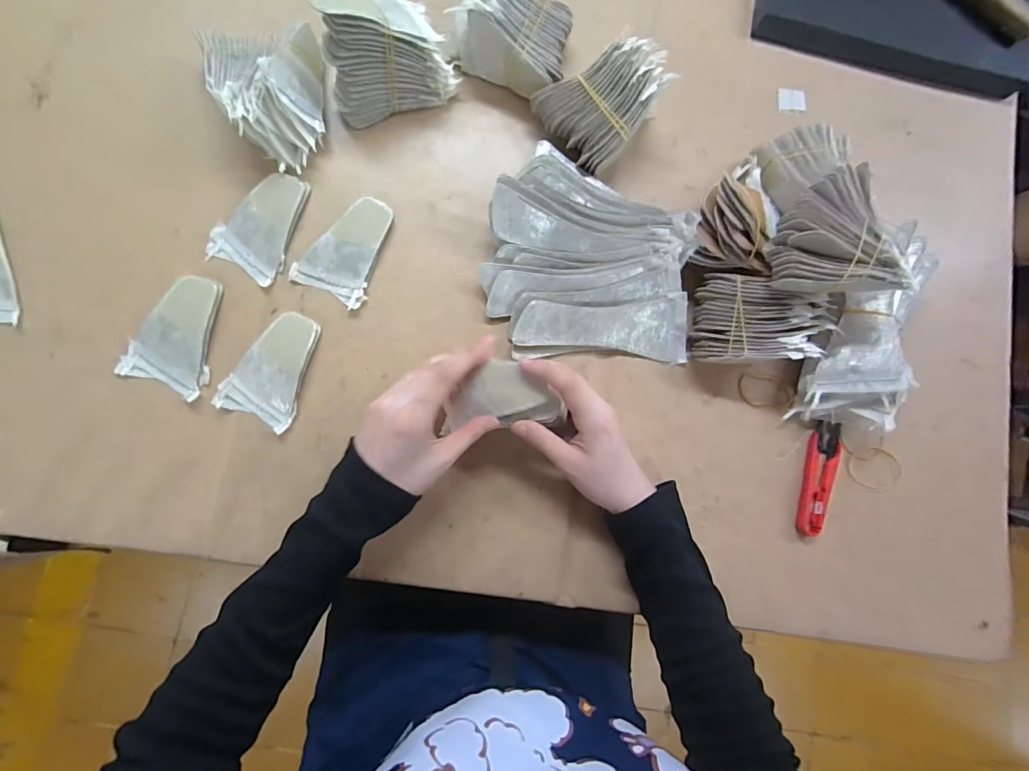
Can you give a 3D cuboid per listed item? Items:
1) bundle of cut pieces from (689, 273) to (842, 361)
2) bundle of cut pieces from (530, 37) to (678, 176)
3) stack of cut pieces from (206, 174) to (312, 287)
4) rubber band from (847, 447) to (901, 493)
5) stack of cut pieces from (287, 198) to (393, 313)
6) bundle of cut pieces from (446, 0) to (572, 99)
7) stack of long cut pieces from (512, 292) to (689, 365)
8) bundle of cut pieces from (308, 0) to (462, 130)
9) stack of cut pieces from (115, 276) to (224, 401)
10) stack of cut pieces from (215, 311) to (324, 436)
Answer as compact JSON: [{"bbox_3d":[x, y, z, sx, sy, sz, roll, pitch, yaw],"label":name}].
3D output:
[{"bbox_3d":[0.231,-0.057,0.427,0.114,0.058,0.076,7,84,-6],"label":"bundle of cut pieces"},{"bbox_3d":[0.084,-0.261,0.423,0.103,0.059,0.092,-40,90,-8],"label":"bundle of cut pieces"},{"bbox_3d":[-0.225,-0.145,0.402,0.063,0.010,0.095,24,83,-4],"label":"stack of cut pieces"},{"bbox_3d":[0.357,0.084,0.448,0.056,0.005,0.043,-19,79,-11],"label":"rubber band"},{"bbox_3d":[-0.148,-0.124,0.409,0.063,0.012,0.097,27,82,-4],"label":"stack of cut pieces"},{"bbox_3d":[0.002,-0.333,0.425,0.108,0.063,0.086,32,82,-3],"label":"bundle of cut pieces"},{"bbox_3d":[0.081,-0.048,0.421,0.163,0.008,0.062,-5,108,-7],"label":"stack of long cut pieces"},{"bbox_3d":[-0.112,-0.291,0.393,0.109,0.085,0.071,-25,88,-8],"label":"bundle of cut pieces"},{"bbox_3d":[-0.282,-0.045,0.386,0.066,0.010,0.098,24,83,-4],"label":"stack of cut pieces"},{"bbox_3d":[-0.204,-0.016,0.391,0.060,0.014,0.097,26,82,-4],"label":"stack of cut pieces"}]

